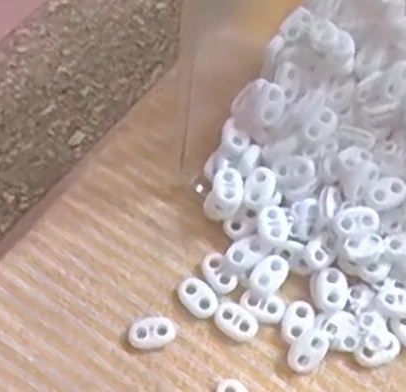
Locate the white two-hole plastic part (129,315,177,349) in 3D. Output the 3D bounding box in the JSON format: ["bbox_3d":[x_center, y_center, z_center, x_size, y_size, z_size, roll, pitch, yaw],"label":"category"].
[{"bbox_3d":[-0.025,0.068,0.337,0.023,0.005,0.016,-5,63,-2],"label":"white two-hole plastic part"}]

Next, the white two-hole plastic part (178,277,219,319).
[{"bbox_3d":[-0.003,0.051,0.343,0.016,0.004,0.023,-41,70,-19],"label":"white two-hole plastic part"}]

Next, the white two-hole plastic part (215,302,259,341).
[{"bbox_3d":[0.016,0.062,0.337,0.022,0.004,0.015,32,67,15],"label":"white two-hole plastic part"}]

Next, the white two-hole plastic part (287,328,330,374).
[{"bbox_3d":[0.051,0.074,0.327,0.015,0.005,0.023,41,70,19],"label":"white two-hole plastic part"}]

